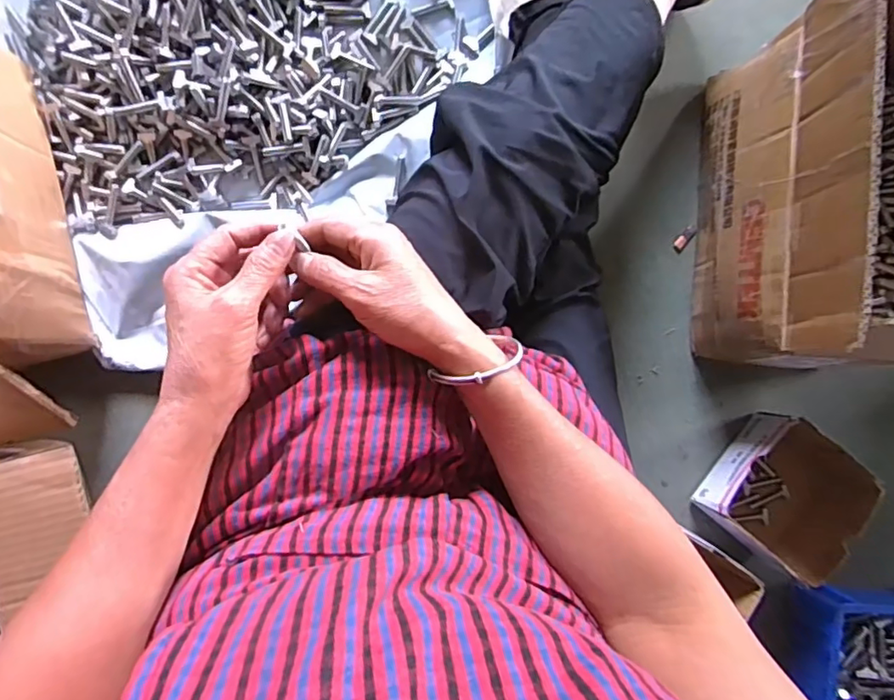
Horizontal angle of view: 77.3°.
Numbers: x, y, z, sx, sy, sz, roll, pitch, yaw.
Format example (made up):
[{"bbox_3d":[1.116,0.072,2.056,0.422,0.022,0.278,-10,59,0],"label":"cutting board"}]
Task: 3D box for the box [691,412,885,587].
[{"bbox_3d":[0.405,0.173,0.672,0.156,0.091,0.142,38,89,-4],"label":"box"}]

